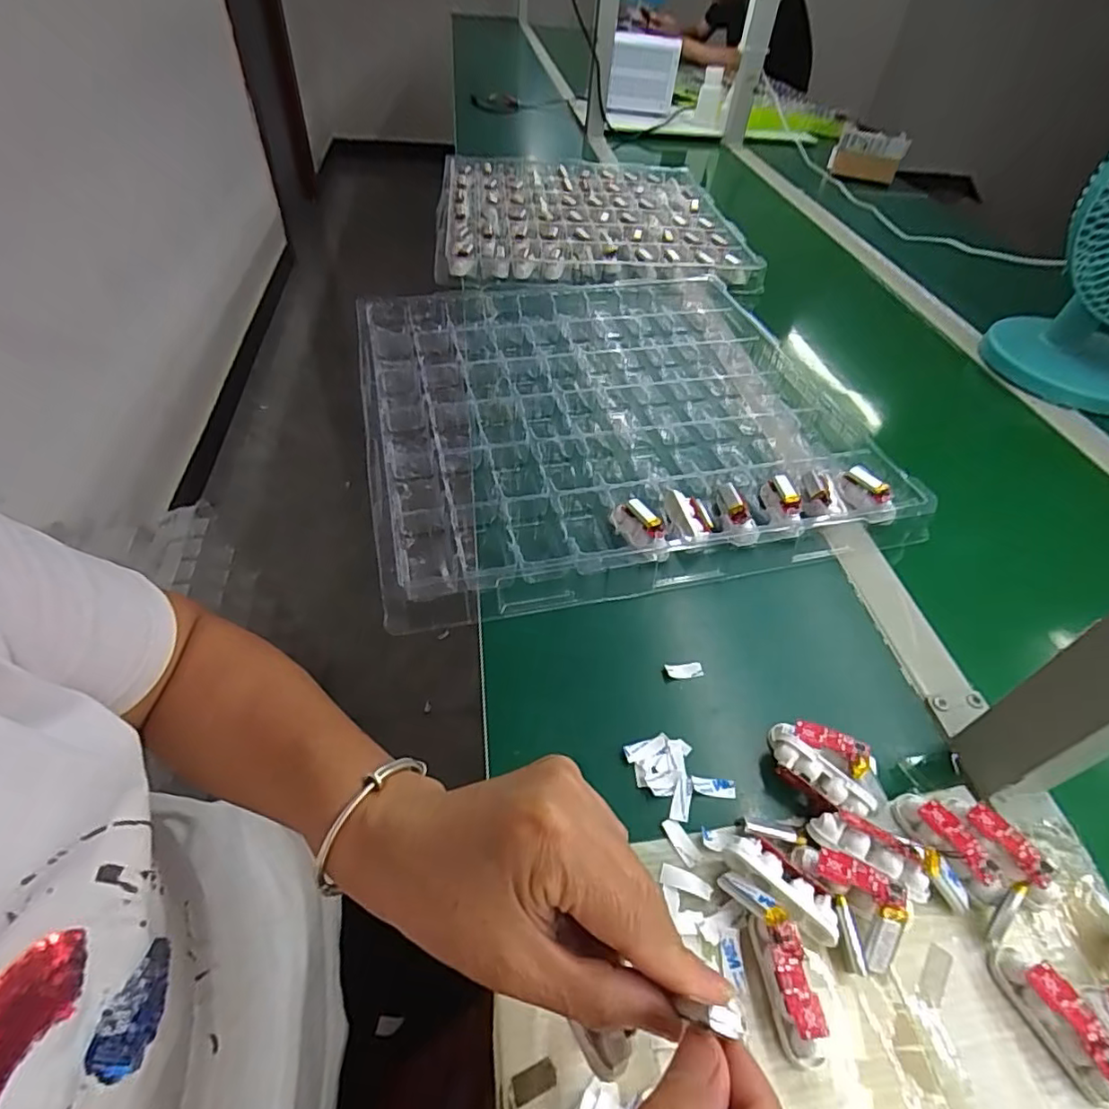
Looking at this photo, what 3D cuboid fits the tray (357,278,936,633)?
[{"bbox_3d":[0.046,-0.162,0.598,0.465,0.035,0.490,-9,50,-13],"label":"tray"}]

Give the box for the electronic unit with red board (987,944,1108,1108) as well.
[{"bbox_3d":[0.240,0.220,0.273,0.019,0.022,0.061,-17,51,-18],"label":"electronic unit with red board"}]

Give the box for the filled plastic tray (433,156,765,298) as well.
[{"bbox_3d":[0.045,-0.562,0.945,0.456,0.032,0.519,-2,48,-7],"label":"filled plastic tray"}]

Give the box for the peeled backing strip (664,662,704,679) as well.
[{"bbox_3d":[0.091,0.081,0.402,0.026,0.004,0.011,-1,48,-4],"label":"peeled backing strip"}]

